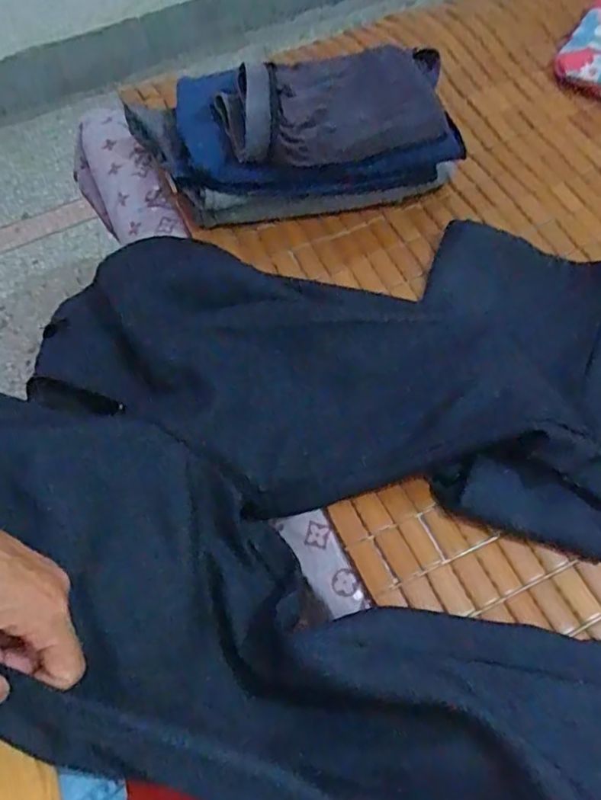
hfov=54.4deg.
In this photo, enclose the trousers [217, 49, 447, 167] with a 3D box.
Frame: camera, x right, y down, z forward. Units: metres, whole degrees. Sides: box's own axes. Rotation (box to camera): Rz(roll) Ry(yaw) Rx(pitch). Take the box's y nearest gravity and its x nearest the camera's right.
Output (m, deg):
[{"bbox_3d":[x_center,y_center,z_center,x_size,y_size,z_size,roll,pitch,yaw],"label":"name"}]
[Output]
[{"bbox_3d":[0.030,-0.279,0.548,0.208,0.041,0.107,-10,62,-2],"label":"trousers"}]

